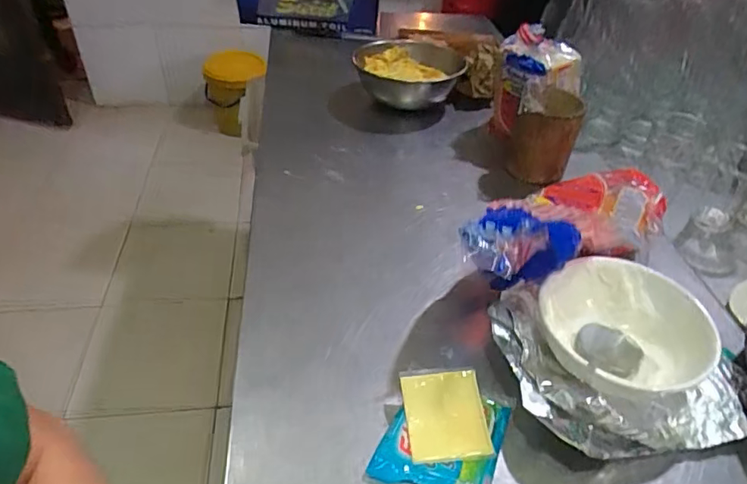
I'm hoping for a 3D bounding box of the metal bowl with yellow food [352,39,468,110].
[{"bbox_3d":[0.073,-0.345,1.065,0.205,0.088,0.202,2,42,-2],"label":"metal bowl with yellow food"}]

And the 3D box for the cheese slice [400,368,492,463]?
[{"bbox_3d":[0.069,0.165,0.508,0.075,0.008,0.087,-6,53,-3],"label":"cheese slice"}]

